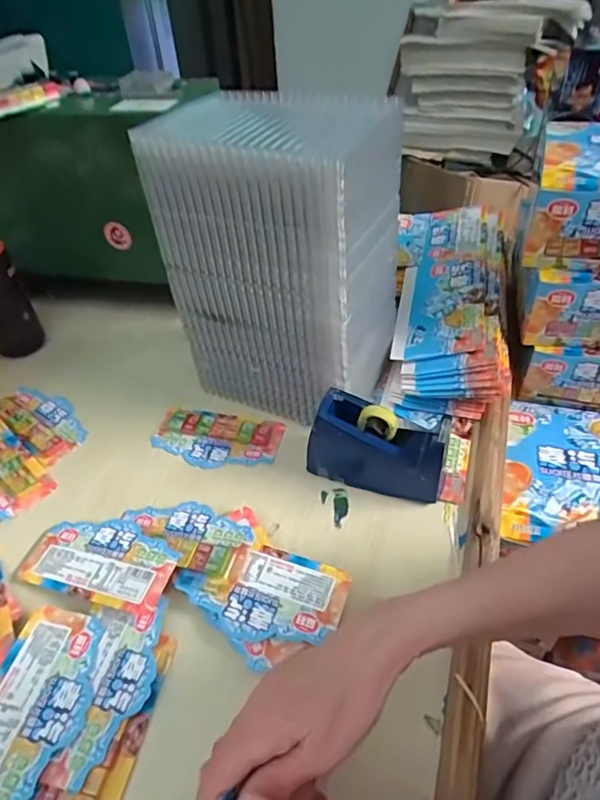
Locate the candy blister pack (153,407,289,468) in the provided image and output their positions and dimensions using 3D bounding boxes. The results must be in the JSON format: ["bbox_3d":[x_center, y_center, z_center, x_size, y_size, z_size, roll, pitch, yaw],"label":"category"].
[{"bbox_3d":[-0.095,0.041,0.607,0.143,0.013,0.079,11,46,12],"label":"candy blister pack"}]

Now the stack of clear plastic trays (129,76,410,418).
[{"bbox_3d":[-0.014,-0.132,0.569,0.205,0.306,0.149,19,48,19],"label":"stack of clear plastic trays"}]

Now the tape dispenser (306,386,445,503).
[{"bbox_3d":[0.076,0.050,0.531,0.133,0.090,0.046,16,47,16],"label":"tape dispenser"}]

